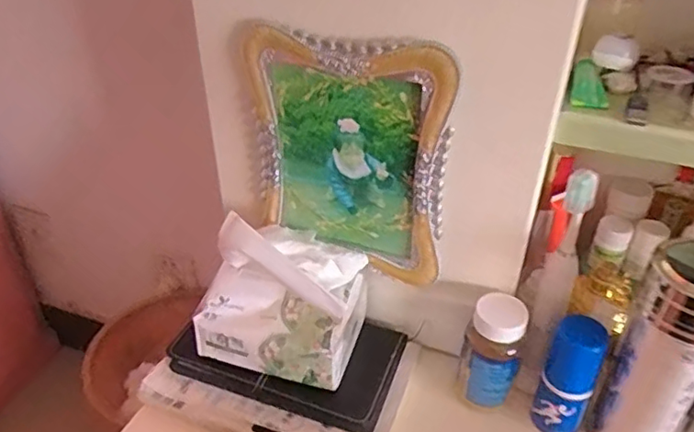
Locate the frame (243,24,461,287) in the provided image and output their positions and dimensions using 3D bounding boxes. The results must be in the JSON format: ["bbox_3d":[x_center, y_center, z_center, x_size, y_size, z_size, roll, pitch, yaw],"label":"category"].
[{"bbox_3d":[0.001,-0.042,0.431,0.149,0.181,0.012,12,37,16],"label":"frame"}]

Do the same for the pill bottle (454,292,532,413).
[{"bbox_3d":[0.113,0.113,0.460,0.044,0.100,0.044,13,38,17],"label":"pill bottle"}]

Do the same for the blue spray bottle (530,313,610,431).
[{"bbox_3d":[0.168,0.122,0.441,0.037,0.093,0.043,18,39,23],"label":"blue spray bottle"}]

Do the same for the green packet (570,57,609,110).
[{"bbox_3d":[0.175,-0.095,0.417,0.024,0.005,0.058,10,49,13],"label":"green packet"}]

